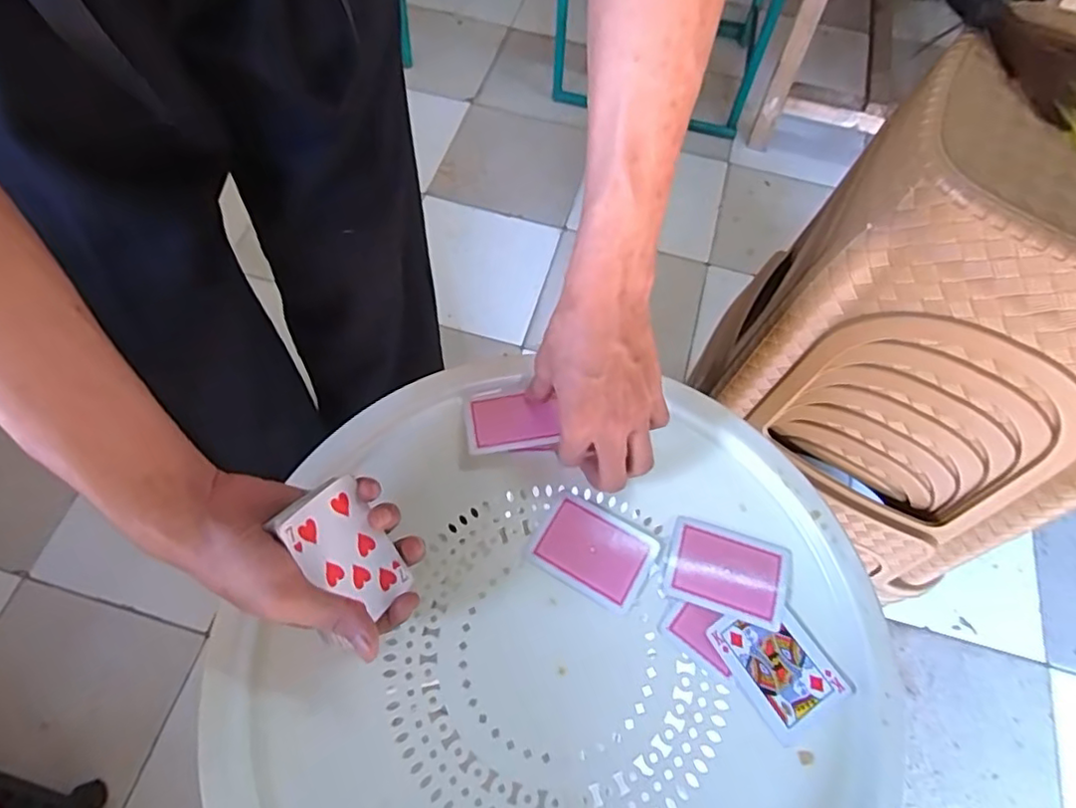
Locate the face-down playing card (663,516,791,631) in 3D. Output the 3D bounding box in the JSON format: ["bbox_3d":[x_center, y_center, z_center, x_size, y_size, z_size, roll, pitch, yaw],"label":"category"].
[{"bbox_3d":[0.140,0.123,0.453,0.087,0.007,0.063,18,60,4],"label":"face-down playing card"}]

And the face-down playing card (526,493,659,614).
[{"bbox_3d":[0.042,0.108,0.460,0.083,0.004,0.062,30,61,11],"label":"face-down playing card"}]

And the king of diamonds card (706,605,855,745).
[{"bbox_3d":[0.166,0.179,0.427,0.064,0.007,0.083,-30,69,-13],"label":"king of diamonds card"}]

